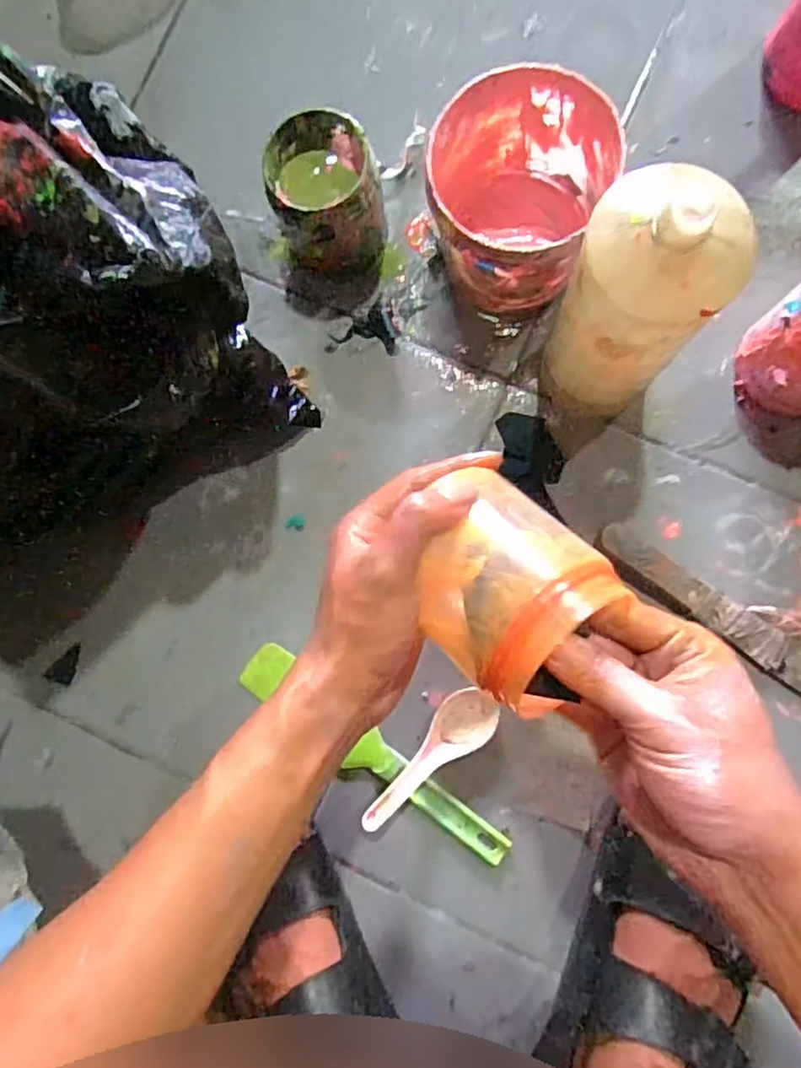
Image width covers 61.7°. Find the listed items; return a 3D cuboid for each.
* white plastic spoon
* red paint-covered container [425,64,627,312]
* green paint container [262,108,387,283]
[{"bbox_3d":[0.022,0.168,0.504,0.130,0.014,0.040,-42,83,-17],"label":"white plastic spoon"},{"bbox_3d":[0.083,-0.239,0.490,0.116,0.120,0.122,0,86,5],"label":"red paint-covered container"},{"bbox_3d":[-0.051,-0.258,0.519,0.085,0.094,0.080,-10,85,4],"label":"green paint container"}]

